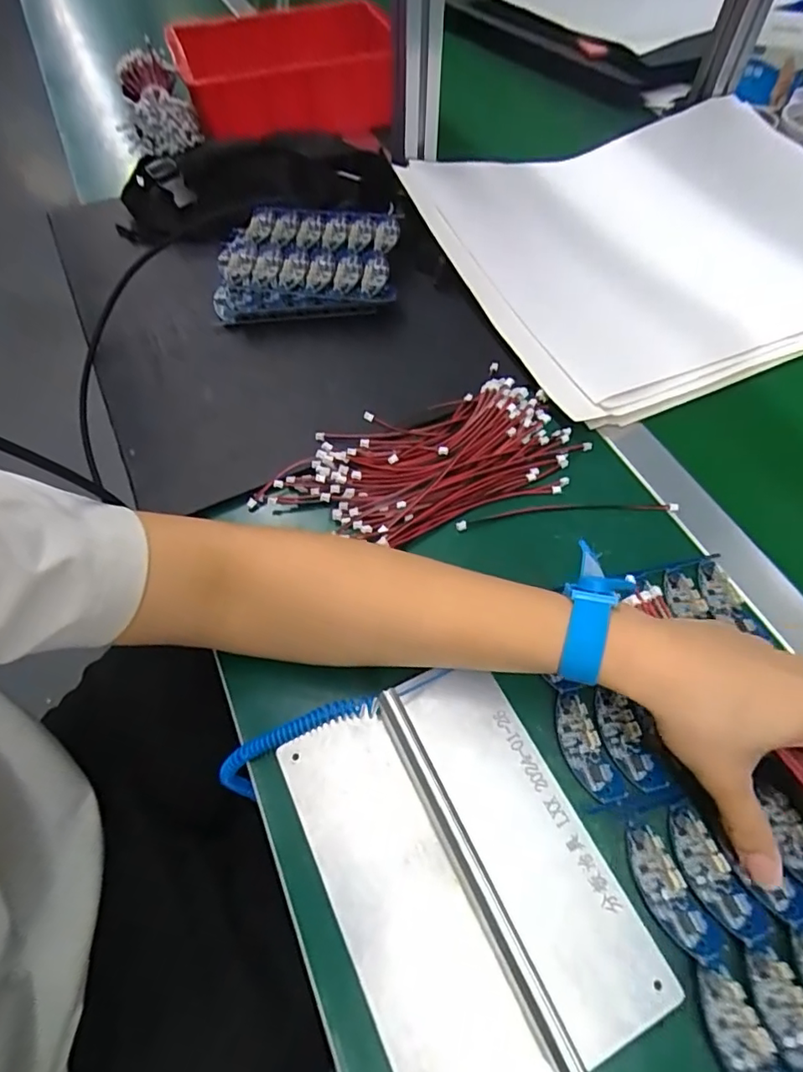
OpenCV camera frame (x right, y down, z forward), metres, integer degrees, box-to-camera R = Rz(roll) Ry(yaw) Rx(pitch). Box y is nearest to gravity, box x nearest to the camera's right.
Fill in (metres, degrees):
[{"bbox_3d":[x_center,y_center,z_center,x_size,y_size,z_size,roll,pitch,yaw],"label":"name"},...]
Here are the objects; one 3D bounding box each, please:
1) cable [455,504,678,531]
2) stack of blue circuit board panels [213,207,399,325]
[{"bbox_3d":[0.129,-0.019,0.431,0.172,0.007,0.016,-3,58,-3],"label":"cable"},{"bbox_3d":[-0.102,-0.279,0.572,0.193,0.042,0.150,3,58,1],"label":"stack of blue circuit board panels"}]

